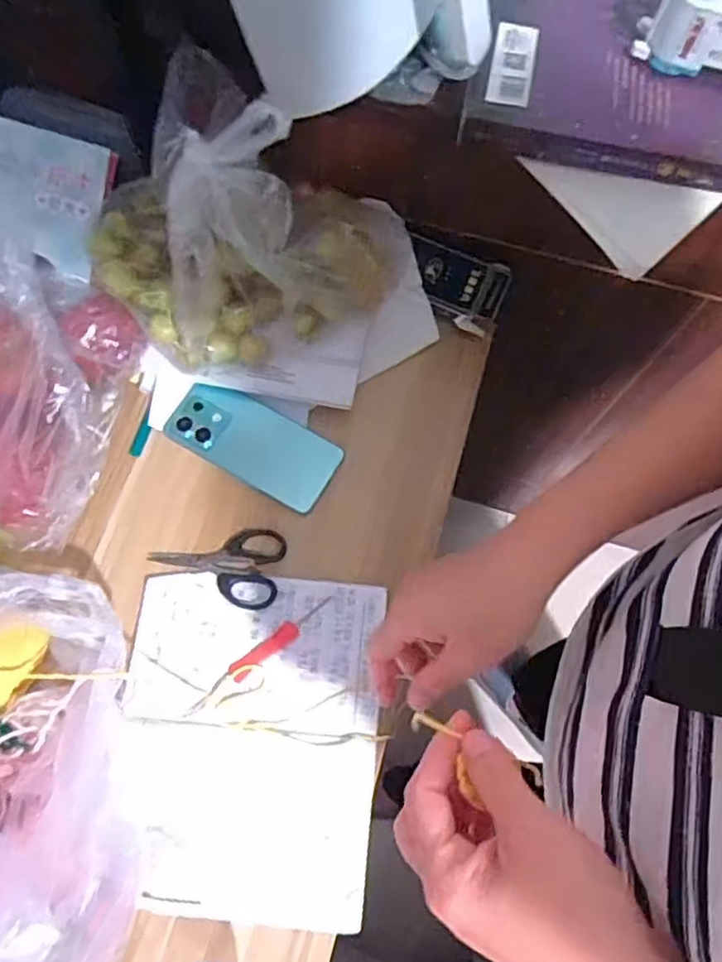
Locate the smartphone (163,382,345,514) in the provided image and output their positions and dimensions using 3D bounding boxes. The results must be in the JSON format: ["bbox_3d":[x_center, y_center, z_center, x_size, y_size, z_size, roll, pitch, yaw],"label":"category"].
[{"bbox_3d":[-0.101,-0.037,0.625,0.161,0.012,0.074,29,72,7],"label":"smartphone"}]

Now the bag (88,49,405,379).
[{"bbox_3d":[-0.096,-0.219,0.559,0.262,0.216,0.161,-20,73,-9],"label":"bag"}]

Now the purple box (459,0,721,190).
[{"bbox_3d":[0.212,-0.328,0.529,0.235,0.036,0.173,12,71,2],"label":"purple box"}]

